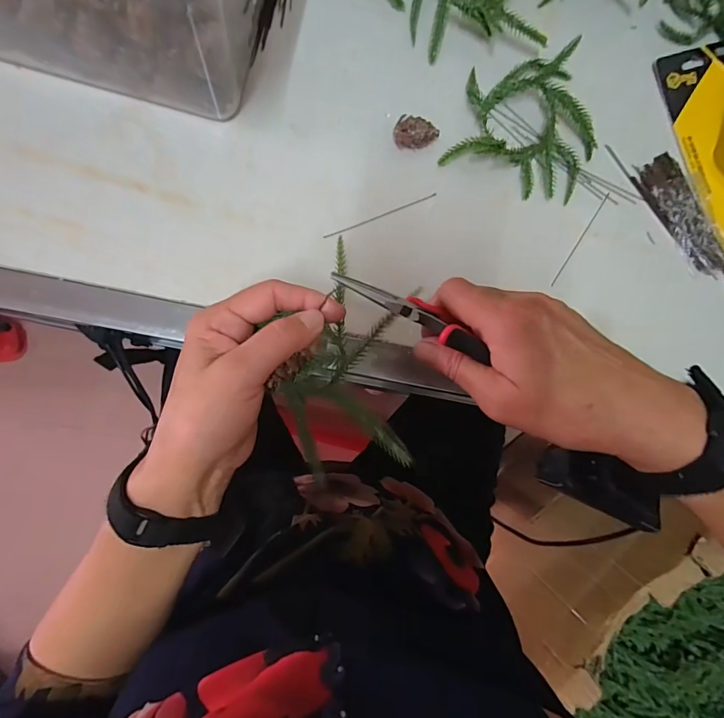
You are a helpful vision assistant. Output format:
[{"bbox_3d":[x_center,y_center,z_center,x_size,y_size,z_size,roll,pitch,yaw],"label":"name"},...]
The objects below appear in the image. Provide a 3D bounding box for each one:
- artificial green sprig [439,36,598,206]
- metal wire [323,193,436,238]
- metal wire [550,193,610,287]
[{"bbox_3d":[0.146,-0.211,0.348,0.118,0.022,0.141,20,85,-6],"label":"artificial green sprig"},{"bbox_3d":[0.015,-0.117,0.339,0.100,0.004,0.004,-24,90,-7],"label":"metal wire"},{"bbox_3d":[0.189,-0.103,0.361,0.004,0.004,0.098,34,84,-4],"label":"metal wire"}]

